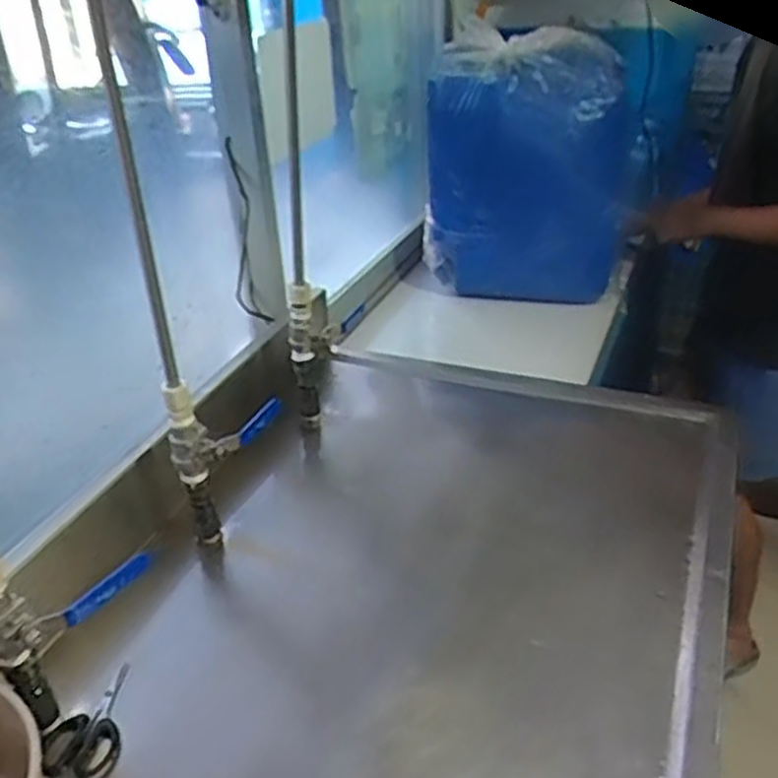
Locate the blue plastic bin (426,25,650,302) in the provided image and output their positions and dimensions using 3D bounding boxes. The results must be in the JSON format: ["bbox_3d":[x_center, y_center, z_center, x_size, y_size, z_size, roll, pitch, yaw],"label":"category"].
[{"bbox_3d":[0.234,-0.354,1.305,0.320,0.413,0.169,17,37,30],"label":"blue plastic bin"}]

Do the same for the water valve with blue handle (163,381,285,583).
[{"bbox_3d":[-0.167,0.085,0.834,0.114,0.238,0.074,-10,32,-10],"label":"water valve with blue handle"}]

